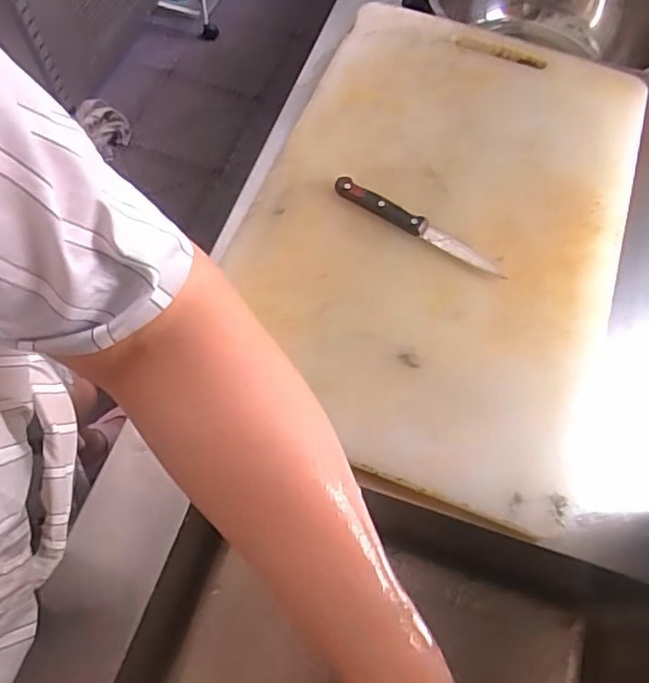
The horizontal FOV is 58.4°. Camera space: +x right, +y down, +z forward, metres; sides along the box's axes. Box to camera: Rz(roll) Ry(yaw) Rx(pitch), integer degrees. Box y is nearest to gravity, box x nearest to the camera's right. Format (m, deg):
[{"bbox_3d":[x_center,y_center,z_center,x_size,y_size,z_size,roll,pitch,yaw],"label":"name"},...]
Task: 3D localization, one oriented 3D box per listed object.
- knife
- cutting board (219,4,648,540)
[{"bbox_3d":[0.088,-0.107,0.548,0.178,0.013,0.021,29,67,11],"label":"knife"},{"bbox_3d":[0.115,-0.127,0.568,0.332,0.022,0.531,21,65,7],"label":"cutting board"}]

